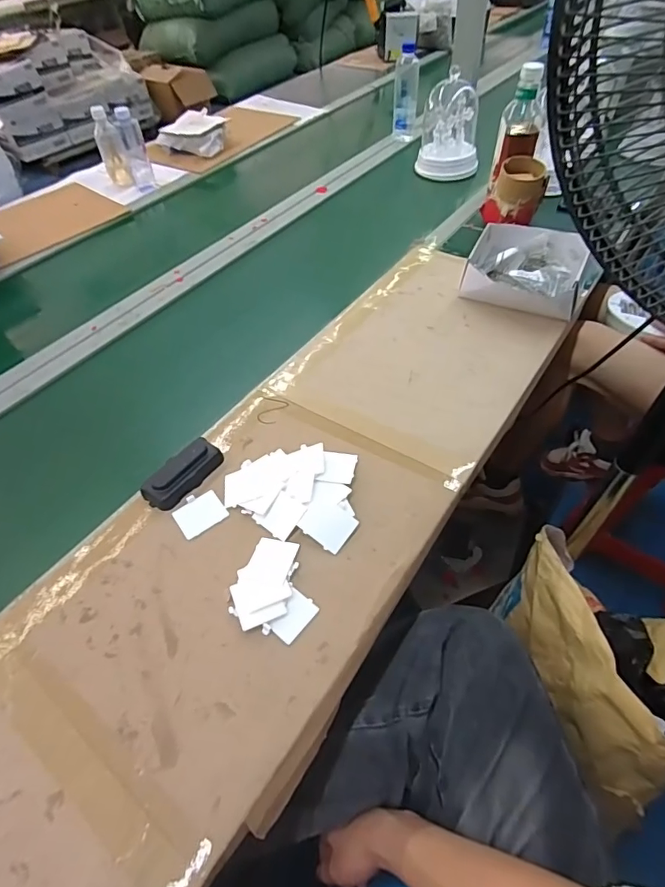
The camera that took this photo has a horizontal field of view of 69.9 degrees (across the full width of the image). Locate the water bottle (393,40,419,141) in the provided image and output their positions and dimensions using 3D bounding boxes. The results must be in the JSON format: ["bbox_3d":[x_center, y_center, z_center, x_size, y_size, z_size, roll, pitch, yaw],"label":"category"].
[{"bbox_3d":[0.203,-0.962,1.321,0.064,0.214,0.052,3,51,6],"label":"water bottle"}]

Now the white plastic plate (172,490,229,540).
[{"bbox_3d":[-0.163,0.084,0.582,0.057,0.004,0.052,-32,53,-21],"label":"white plastic plate"}]

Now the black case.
[{"bbox_3d":[-0.194,0.037,0.615,0.050,0.021,0.107,27,56,26],"label":"black case"}]

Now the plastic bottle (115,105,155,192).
[{"bbox_3d":[-0.505,-0.751,1.219,0.056,0.178,0.073,-20,52,-12],"label":"plastic bottle"}]

